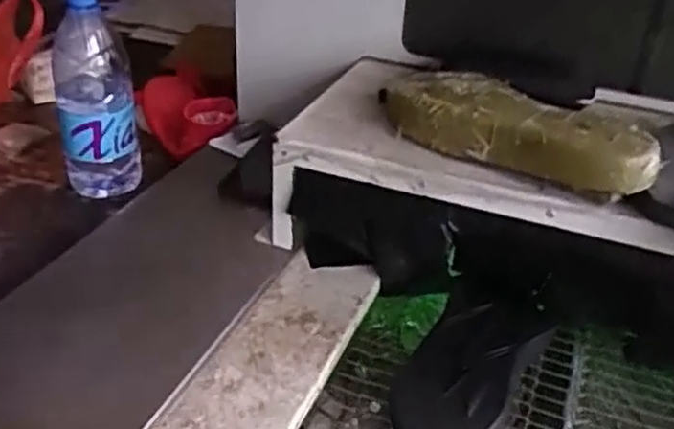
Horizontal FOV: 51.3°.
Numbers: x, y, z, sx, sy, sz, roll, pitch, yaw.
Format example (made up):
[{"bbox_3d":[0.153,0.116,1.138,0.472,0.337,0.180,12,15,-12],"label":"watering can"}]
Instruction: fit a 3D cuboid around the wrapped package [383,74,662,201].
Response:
[{"bbox_3d":[0.156,-0.086,0.664,0.286,0.063,0.086,26,44,29],"label":"wrapped package"}]

